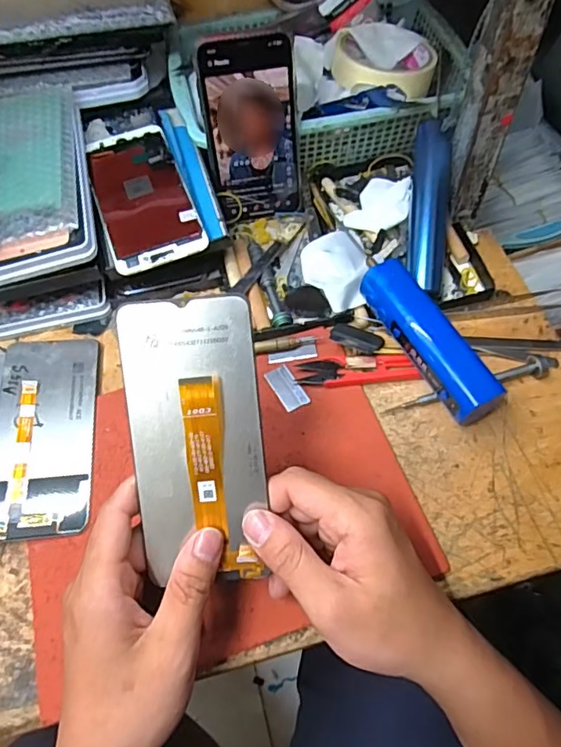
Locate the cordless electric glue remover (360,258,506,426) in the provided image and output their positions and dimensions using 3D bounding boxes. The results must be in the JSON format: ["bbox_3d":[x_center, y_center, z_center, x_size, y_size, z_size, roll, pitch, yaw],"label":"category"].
[{"bbox_3d":[0.108,-0.026,0.394,0.038,0.037,0.127,-27,62,-12],"label":"cordless electric glue remover"}]

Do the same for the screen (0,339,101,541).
[{"bbox_3d":[-0.175,0.041,0.401,0.071,0.006,0.158,-2,60,-8],"label":"screen"}]

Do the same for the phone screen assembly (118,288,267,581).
[{"bbox_3d":[-0.045,0.038,0.289,0.070,0.015,0.151,-4,97,-2],"label":"phone screen assembly"}]

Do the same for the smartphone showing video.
[{"bbox_3d":[-0.022,-0.201,0.450,0.074,0.143,0.009,-9,46,-4],"label":"smartphone showing video"}]

